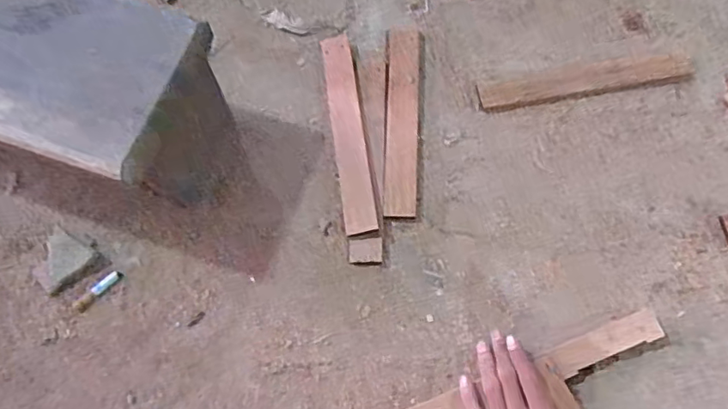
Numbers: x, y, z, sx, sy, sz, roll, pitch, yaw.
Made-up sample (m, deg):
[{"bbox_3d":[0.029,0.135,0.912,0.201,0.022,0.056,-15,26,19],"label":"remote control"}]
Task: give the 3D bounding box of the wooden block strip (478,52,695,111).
[{"bbox_3d":[0.271,-0.151,0.671,0.264,0.015,0.042,-11,70,-2],"label":"wooden block strip"}]

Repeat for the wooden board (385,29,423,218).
[{"bbox_3d":[0.045,-0.102,0.651,0.041,0.012,0.247,3,70,3],"label":"wooden board"}]

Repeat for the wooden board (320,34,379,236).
[{"bbox_3d":[-0.018,-0.086,0.639,0.036,0.007,0.249,-8,70,-1],"label":"wooden board"}]

